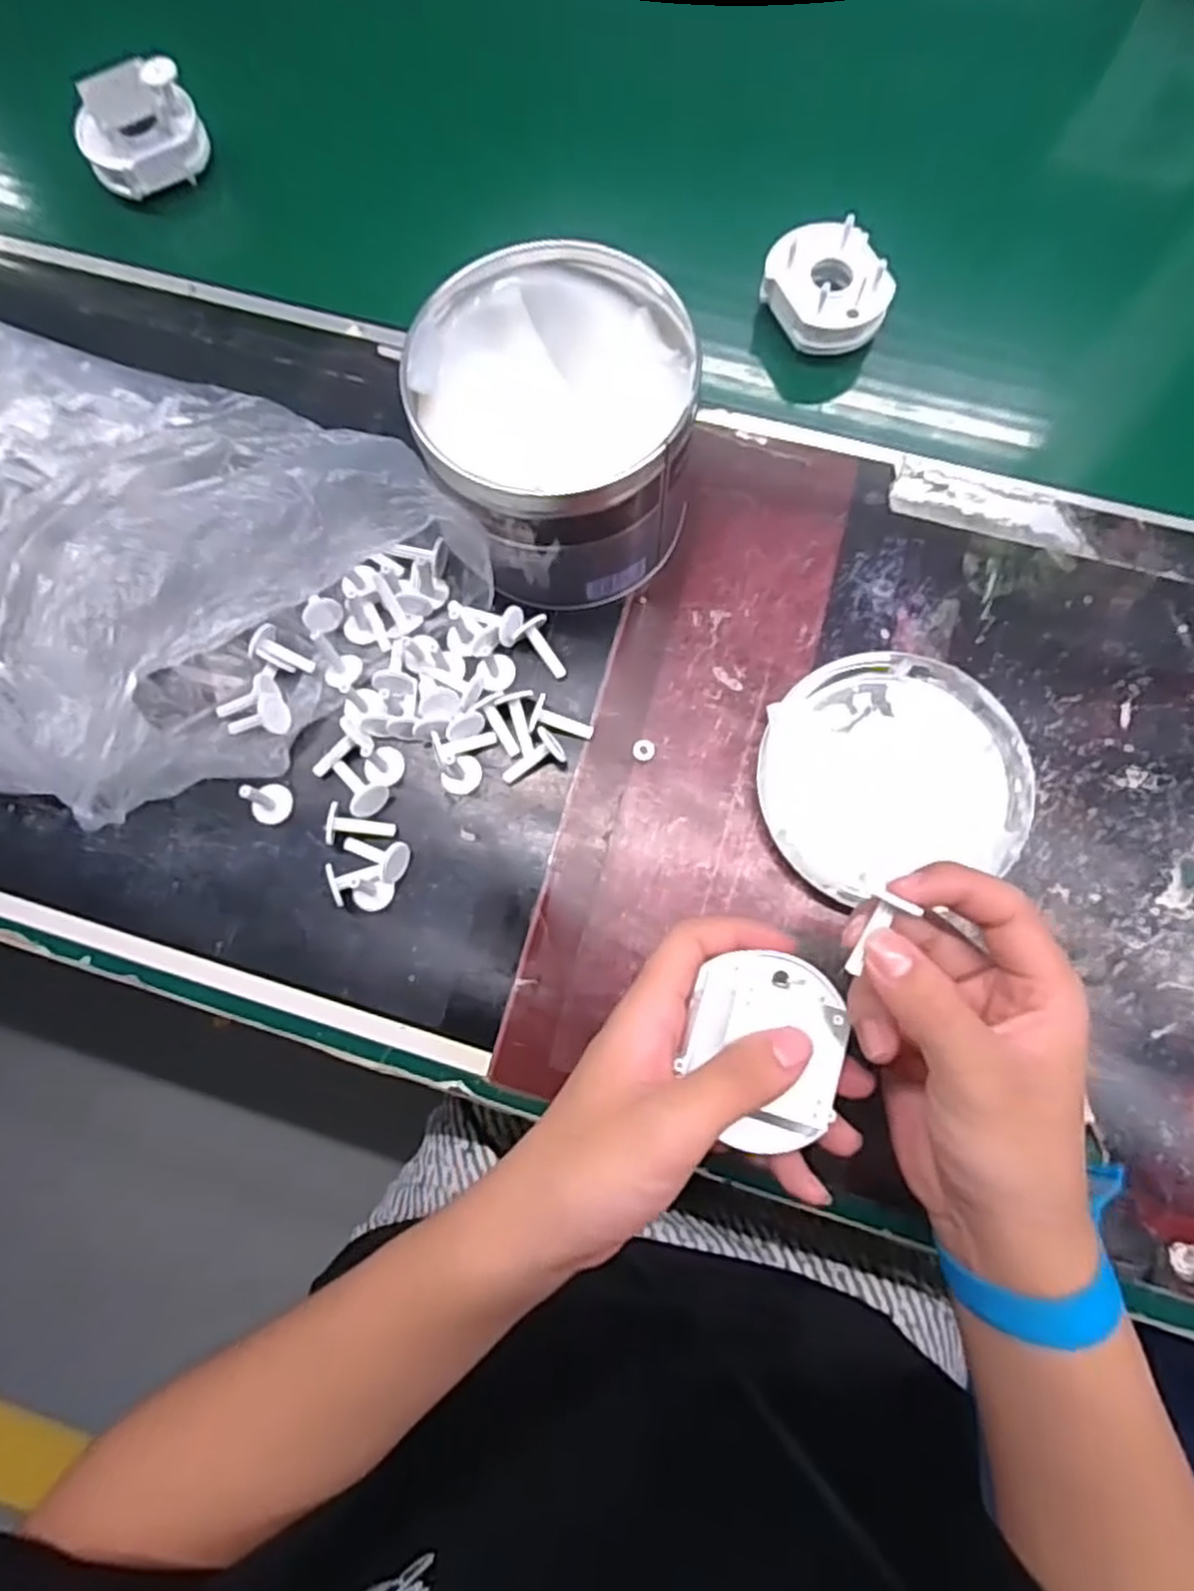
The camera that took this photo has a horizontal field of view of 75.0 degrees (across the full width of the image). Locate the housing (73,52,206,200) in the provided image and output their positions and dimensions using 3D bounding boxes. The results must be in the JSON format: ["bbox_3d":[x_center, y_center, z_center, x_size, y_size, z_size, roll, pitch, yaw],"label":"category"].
[{"bbox_3d":[-0.276,-0.402,0.469,0.070,0.042,0.045,-32,78,-6],"label":"housing"}]

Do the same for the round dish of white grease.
[{"bbox_3d":[0.143,-0.014,0.386,0.125,0.010,0.115,0,77,2],"label":"round dish of white grease"}]

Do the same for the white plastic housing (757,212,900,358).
[{"bbox_3d":[0.130,-0.281,0.432,0.058,0.030,0.060,0,77,2],"label":"white plastic housing"}]

